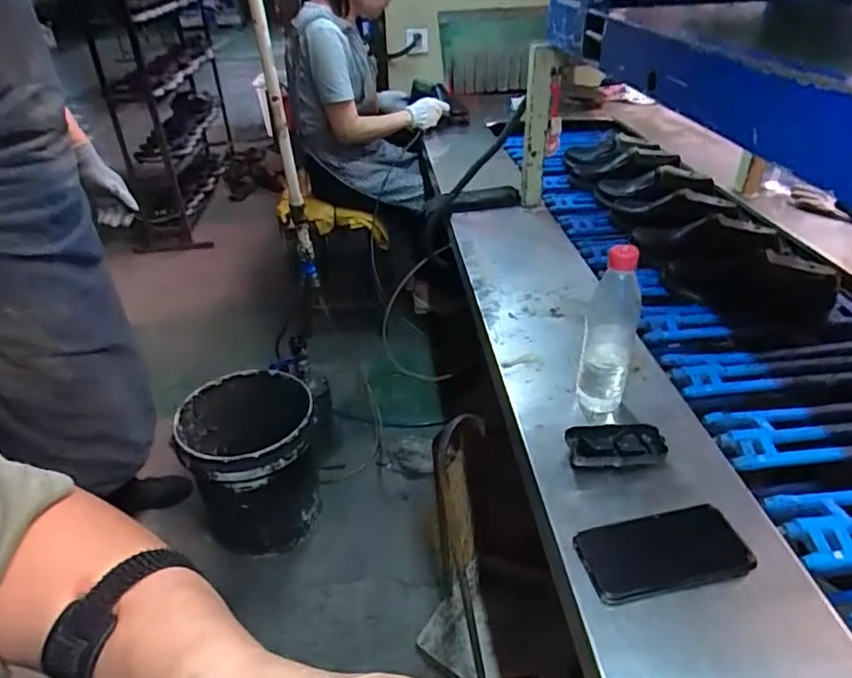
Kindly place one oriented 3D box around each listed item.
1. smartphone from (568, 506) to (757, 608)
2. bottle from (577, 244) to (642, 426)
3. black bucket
[{"bbox_3d":[0.236,0.215,0.578,0.169,0.016,0.077,-7,33,-11],"label":"smartphone"},{"bbox_3d":[0.225,-0.003,0.709,0.058,0.220,0.062,10,36,19],"label":"bottle"},{"bbox_3d":[-0.421,0.279,1.389,0.307,0.285,0.315,-2,34,1],"label":"black bucket"}]

